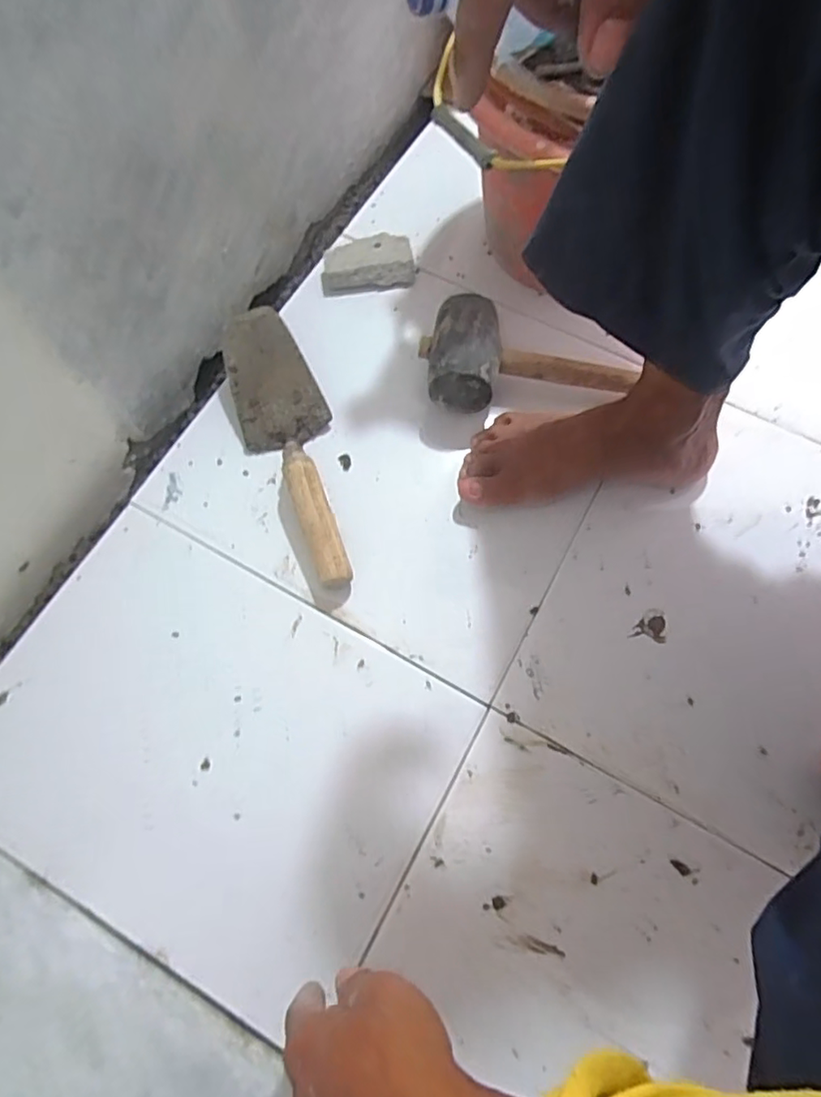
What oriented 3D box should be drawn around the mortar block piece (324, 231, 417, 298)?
[{"bbox_3d":[-0.049,-0.325,0.669,0.103,0.022,0.066,-7,70,-3],"label":"mortar block piece"}]

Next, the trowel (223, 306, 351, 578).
[{"bbox_3d":[-0.116,-0.100,0.576,0.085,0.057,0.287,-18,71,-7],"label":"trowel"}]

